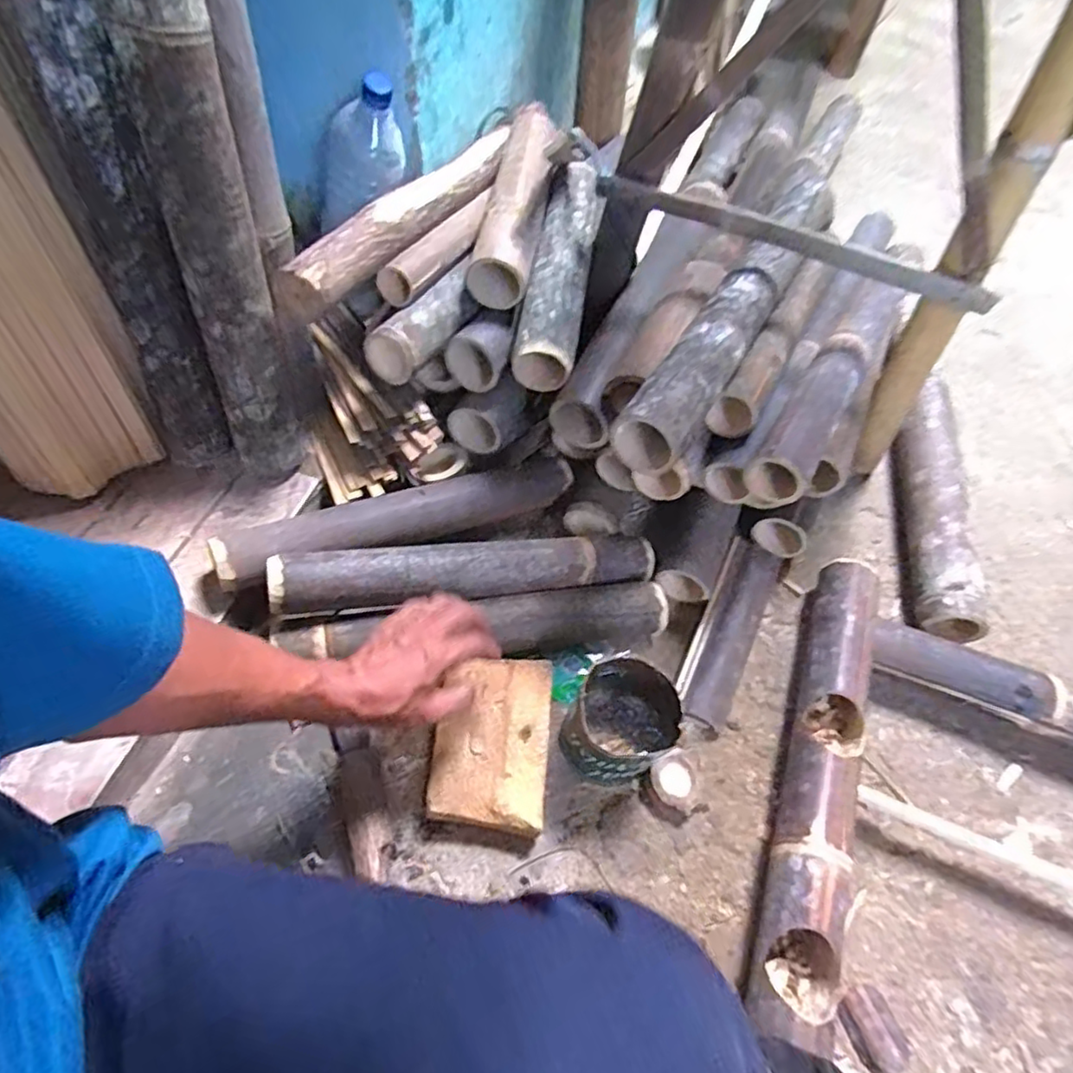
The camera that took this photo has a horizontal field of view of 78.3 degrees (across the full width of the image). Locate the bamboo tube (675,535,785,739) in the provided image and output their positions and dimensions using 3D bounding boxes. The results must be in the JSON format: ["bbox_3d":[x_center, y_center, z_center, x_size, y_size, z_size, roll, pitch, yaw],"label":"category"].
[{"bbox_3d":[0.232,0.112,0.791,0.070,0.041,0.248,25,60,14],"label":"bamboo tube"}]

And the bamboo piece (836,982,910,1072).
[{"bbox_3d":[0.307,0.450,0.599,0.050,0.024,0.069,-17,59,-12],"label":"bamboo piece"}]

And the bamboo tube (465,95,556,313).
[{"bbox_3d":[-0.024,-0.437,0.859,0.078,0.085,0.315,8,56,1],"label":"bamboo tube"}]

